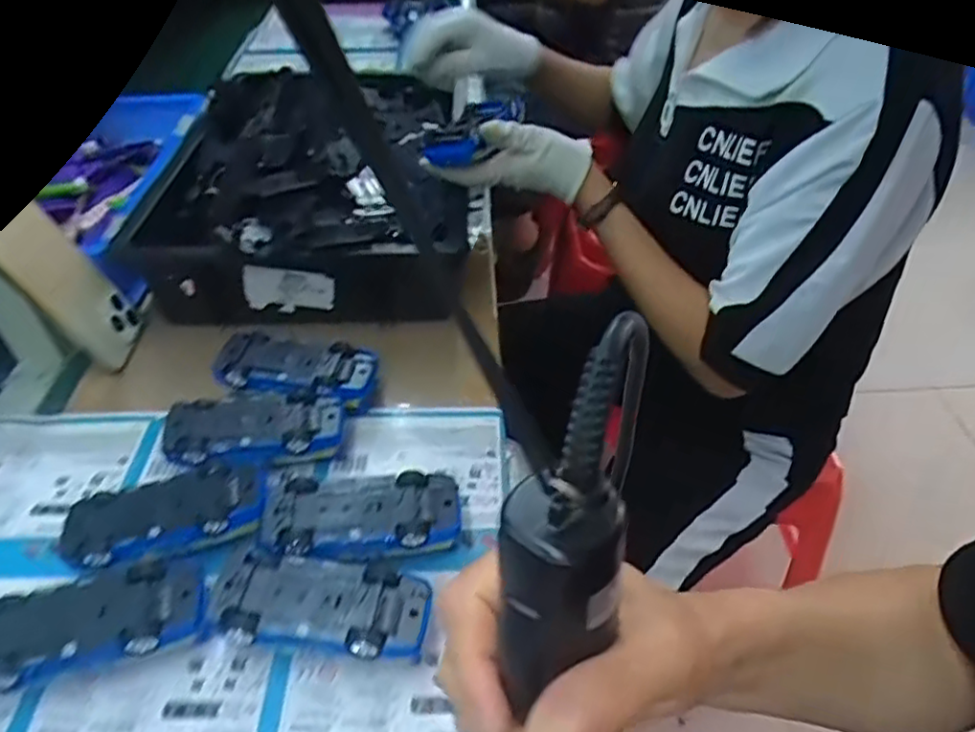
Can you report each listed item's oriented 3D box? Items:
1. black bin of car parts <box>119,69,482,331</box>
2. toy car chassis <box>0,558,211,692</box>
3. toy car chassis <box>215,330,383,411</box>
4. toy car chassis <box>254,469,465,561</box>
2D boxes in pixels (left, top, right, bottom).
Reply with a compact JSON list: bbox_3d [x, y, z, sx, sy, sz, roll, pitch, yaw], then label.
[{"bbox_3d":[-0.188,-0.231,0.743,0.285,0.094,0.445,-1,44,0],"label":"black bin of car parts"},{"bbox_3d":[-0.237,0.158,0.400,0.130,0.045,0.068,-15,44,-12],"label":"toy car chassis"},{"bbox_3d":[-0.160,0.009,0.553,0.131,0.039,0.062,7,45,8],"label":"toy car chassis"},{"bbox_3d":[-0.084,0.109,0.448,0.126,0.044,0.056,-2,44,-1],"label":"toy car chassis"}]

